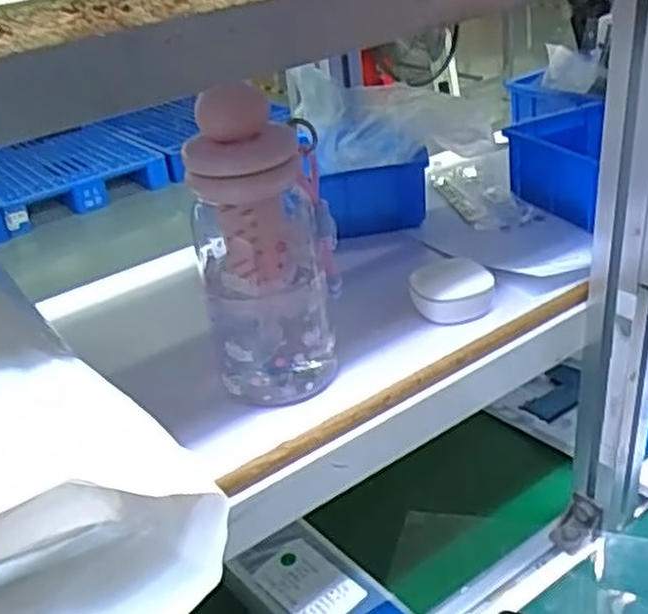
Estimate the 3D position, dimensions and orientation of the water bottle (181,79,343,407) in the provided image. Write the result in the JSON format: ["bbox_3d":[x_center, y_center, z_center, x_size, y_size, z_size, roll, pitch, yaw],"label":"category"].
[{"bbox_3d":[-0.035,-0.038,0.470,0.080,0.182,0.068,-6,30,2],"label":"water bottle"}]

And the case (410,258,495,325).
[{"bbox_3d":[0.092,-0.012,0.559,0.057,0.025,0.050,-3,30,5],"label":"case"}]

